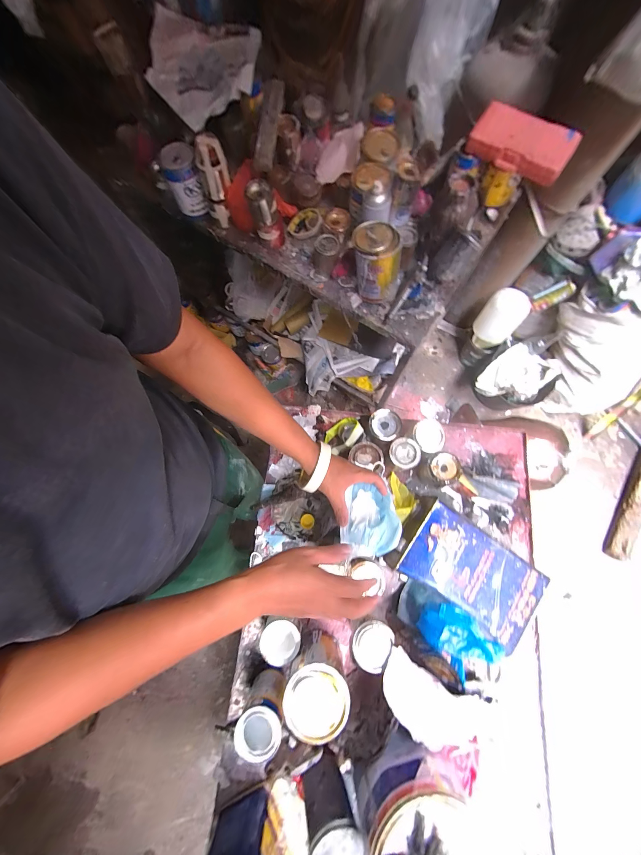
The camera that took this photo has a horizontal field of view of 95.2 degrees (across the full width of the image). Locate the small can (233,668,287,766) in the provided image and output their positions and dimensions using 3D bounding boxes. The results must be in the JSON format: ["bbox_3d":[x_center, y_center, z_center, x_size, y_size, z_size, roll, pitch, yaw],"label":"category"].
[{"bbox_3d":[-0.098,0.499,0.519,0.071,0.111,0.072,-1,73,2],"label":"small can"}]

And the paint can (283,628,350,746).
[{"bbox_3d":[-0.005,0.459,0.531,0.101,0.143,0.101,-1,73,2],"label":"paint can"}]

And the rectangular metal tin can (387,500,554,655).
[{"bbox_3d":[0.275,0.273,0.571,0.254,0.092,0.162,37,78,12],"label":"rectangular metal tin can"}]

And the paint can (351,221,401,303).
[{"bbox_3d":[0.127,-0.397,0.719,0.099,0.153,0.113,-4,73,1],"label":"paint can"}]

